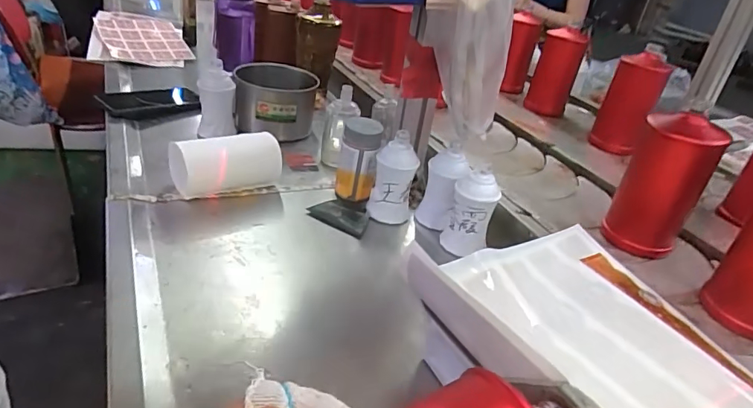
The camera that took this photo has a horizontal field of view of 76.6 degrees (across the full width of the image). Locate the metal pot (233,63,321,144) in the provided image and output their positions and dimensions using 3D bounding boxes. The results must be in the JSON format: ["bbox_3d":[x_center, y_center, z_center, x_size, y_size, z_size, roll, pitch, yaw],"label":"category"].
[{"bbox_3d":[-0.173,-0.175,0.826,0.136,0.092,0.134,5,32,-3],"label":"metal pot"}]

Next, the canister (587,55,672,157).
[{"bbox_3d":[0.456,-0.176,0.863,0.086,0.156,0.094,22,35,20],"label":"canister"}]

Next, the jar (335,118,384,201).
[{"bbox_3d":[-0.026,-0.060,0.661,0.054,0.107,0.054,3,33,-8],"label":"jar"}]

